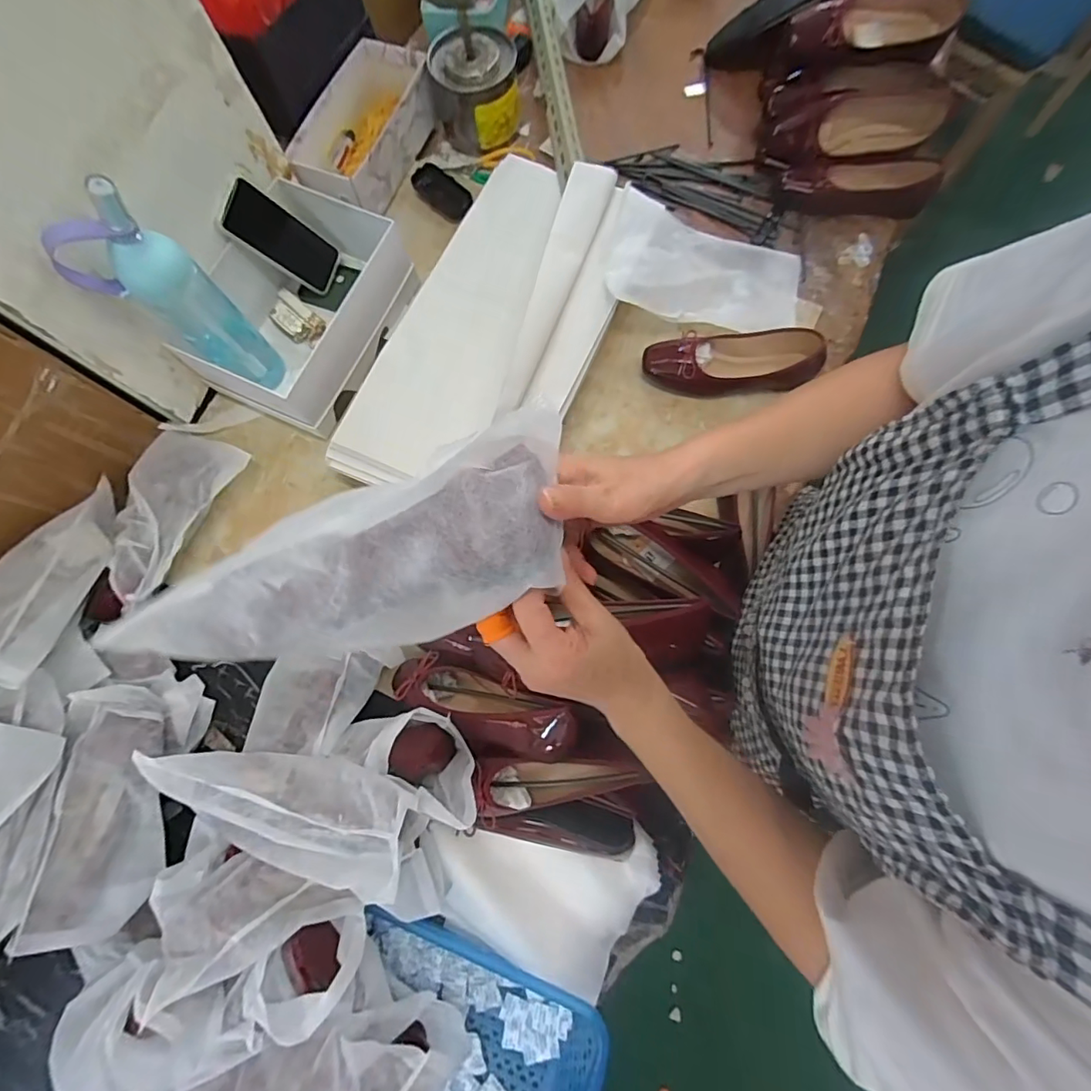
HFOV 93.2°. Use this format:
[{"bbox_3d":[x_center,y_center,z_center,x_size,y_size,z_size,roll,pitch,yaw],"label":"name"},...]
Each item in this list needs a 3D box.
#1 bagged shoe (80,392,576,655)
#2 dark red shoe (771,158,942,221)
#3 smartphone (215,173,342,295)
[{"bbox_3d":[-0.103,0.016,0.295,0.277,0.060,0.091,-22,78,1],"label":"bagged shoe"},{"bbox_3d":[0.509,-0.586,0.842,0.245,0.064,0.082,3,77,2],"label":"dark red shoe"},{"bbox_3d":[-0.386,-0.451,0.758,0.016,0.169,0.081,32,98,36],"label":"smartphone"}]

